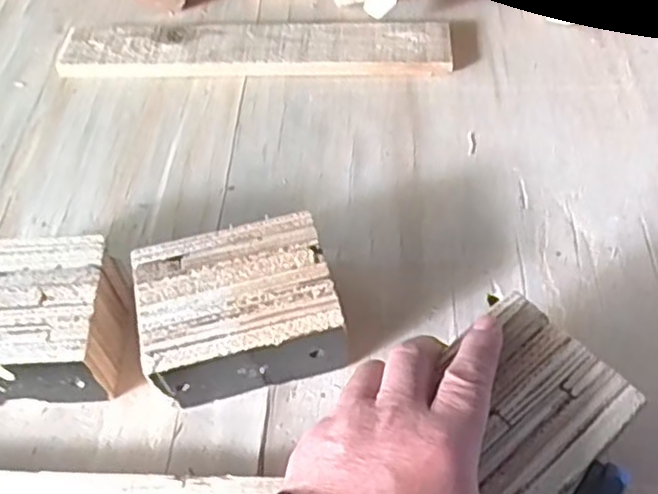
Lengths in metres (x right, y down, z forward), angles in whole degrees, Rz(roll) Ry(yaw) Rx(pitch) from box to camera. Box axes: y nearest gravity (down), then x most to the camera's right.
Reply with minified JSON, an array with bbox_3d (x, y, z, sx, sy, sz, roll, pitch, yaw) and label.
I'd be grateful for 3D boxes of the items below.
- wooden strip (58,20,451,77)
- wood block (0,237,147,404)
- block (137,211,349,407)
[{"bbox_3d":[-0.074,-0.189,0.643,0.364,0.014,0.071,2,55,5],"label":"wooden strip"},{"bbox_3d":[-0.200,0.050,0.455,0.128,0.066,0.097,-4,55,0],"label":"wood block"},{"bbox_3d":[-0.058,0.045,0.449,0.126,0.067,0.099,-12,55,-6],"label":"block"}]

